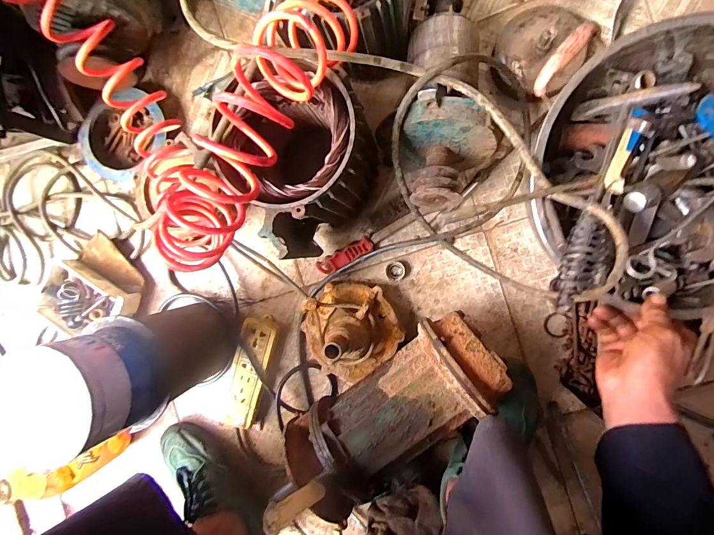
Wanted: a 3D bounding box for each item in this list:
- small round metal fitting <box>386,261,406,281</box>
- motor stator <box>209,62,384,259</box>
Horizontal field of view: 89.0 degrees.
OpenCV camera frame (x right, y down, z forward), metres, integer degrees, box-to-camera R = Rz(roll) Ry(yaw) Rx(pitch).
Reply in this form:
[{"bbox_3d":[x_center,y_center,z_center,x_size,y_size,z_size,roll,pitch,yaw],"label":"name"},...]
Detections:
[{"bbox_3d":[0.062,0.006,0.585,0.029,0.005,0.030,7,94,8],"label":"small round metal fitting"},{"bbox_3d":[-0.065,-0.114,0.480,0.170,0.190,0.197,2,93,8],"label":"motor stator"}]

